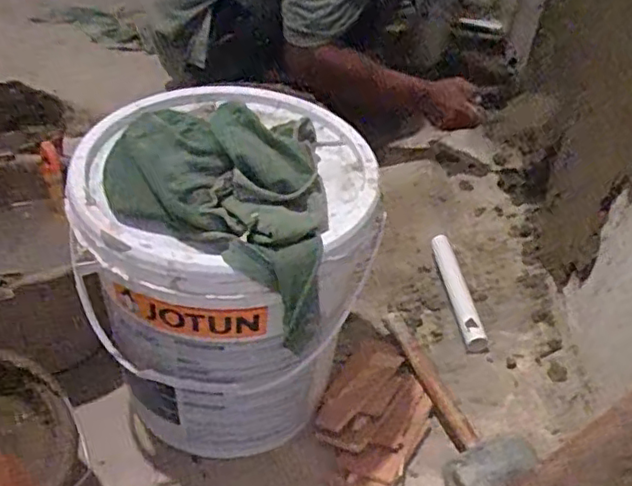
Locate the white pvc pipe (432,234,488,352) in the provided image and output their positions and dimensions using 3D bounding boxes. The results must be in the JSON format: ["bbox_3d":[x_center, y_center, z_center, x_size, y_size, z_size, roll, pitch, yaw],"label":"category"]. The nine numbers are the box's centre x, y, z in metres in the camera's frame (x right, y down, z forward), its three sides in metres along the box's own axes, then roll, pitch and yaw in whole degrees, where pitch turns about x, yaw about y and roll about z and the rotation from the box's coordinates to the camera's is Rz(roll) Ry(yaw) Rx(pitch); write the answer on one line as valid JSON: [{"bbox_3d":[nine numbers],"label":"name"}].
[{"bbox_3d":[0.220,0.069,0.993,0.036,0.027,0.236,-1,41,-6],"label":"white pvc pipe"}]

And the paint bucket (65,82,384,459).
[{"bbox_3d":[-0.095,0.049,0.750,0.292,0.352,0.302,2,41,-2],"label":"paint bucket"}]

